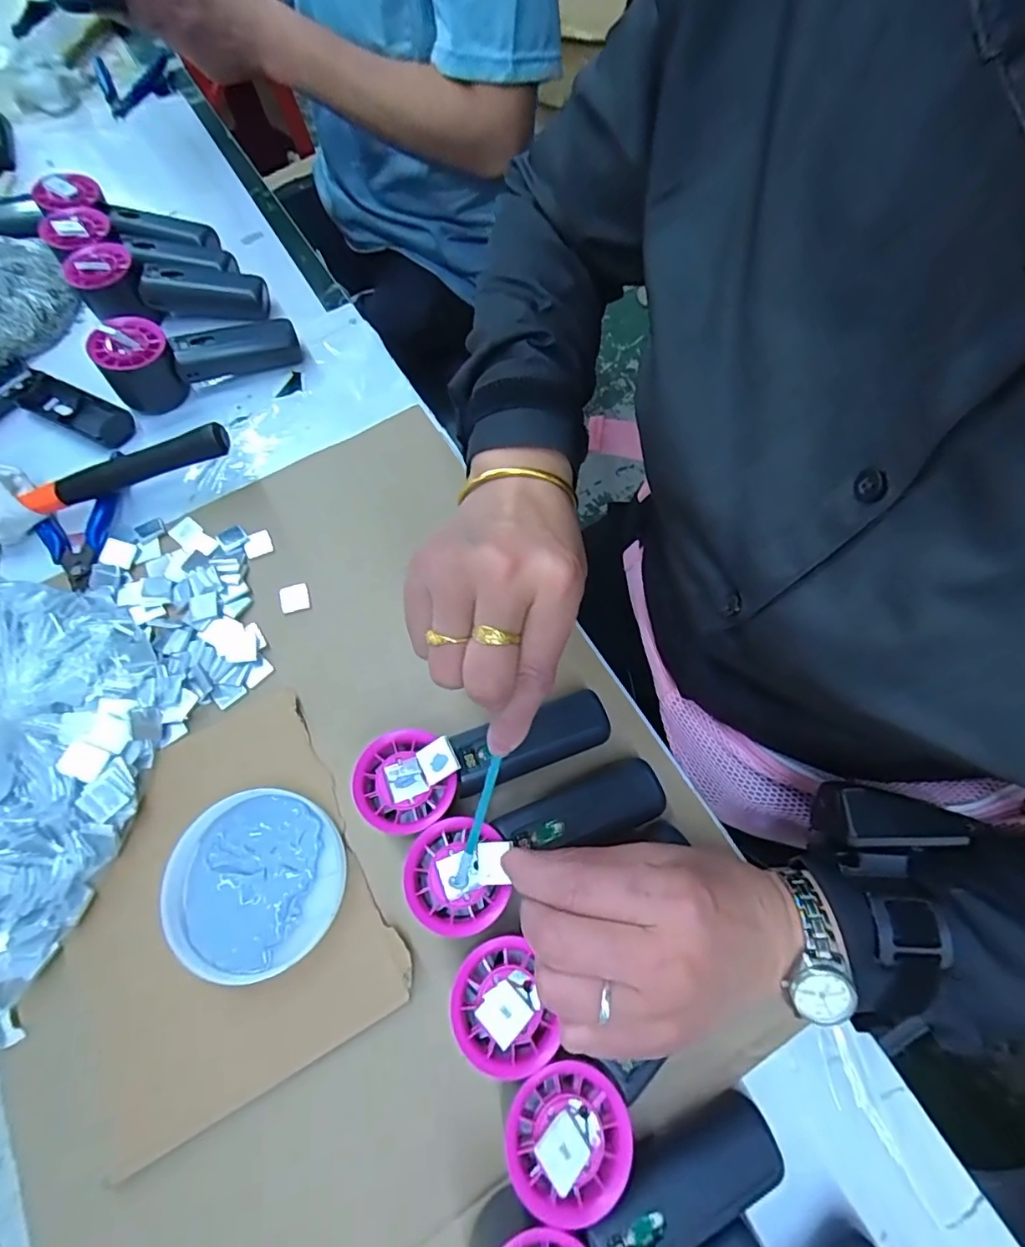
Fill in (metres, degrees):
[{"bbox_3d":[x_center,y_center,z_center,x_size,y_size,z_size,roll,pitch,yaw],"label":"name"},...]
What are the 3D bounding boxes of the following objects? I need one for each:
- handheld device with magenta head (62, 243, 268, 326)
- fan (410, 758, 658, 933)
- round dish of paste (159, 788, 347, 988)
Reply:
[{"bbox_3d":[-0.310,-0.305,0.497,0.153,0.051,0.055,-3,68,-2],"label":"handheld device with magenta head"},{"bbox_3d":[0.017,0.120,0.307,0.153,0.034,0.052,-17,68,-20],"label":"fan"},{"bbox_3d":[-0.155,0.154,0.326,0.103,0.014,0.099,-7,68,-4],"label":"round dish of paste"}]

